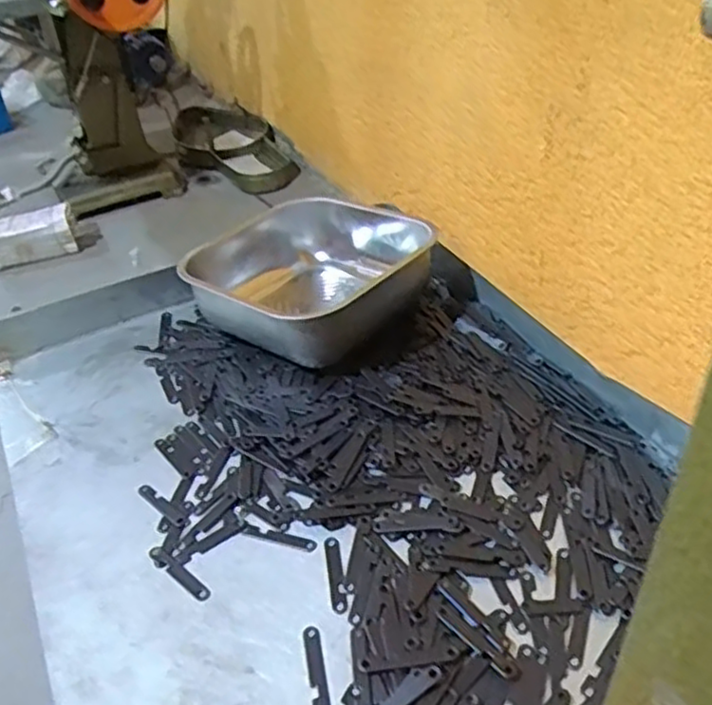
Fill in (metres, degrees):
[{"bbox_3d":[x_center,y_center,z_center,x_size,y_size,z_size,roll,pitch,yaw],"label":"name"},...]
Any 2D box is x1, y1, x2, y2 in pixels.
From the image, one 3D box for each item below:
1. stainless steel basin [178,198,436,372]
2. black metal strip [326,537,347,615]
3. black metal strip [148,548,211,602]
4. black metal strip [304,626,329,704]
[{"bbox_3d":[-0.053,-0.062,0.619,0.177,0.064,0.169,18,44,27],"label":"stainless steel basin"},{"bbox_3d":[-0.012,0.132,0.423,0.009,0.004,0.051,-8,38,-3],"label":"black metal strip"},{"bbox_3d":[-0.106,0.133,0.429,0.052,0.005,0.009,26,47,33],"label":"black metal strip"},{"bbox_3d":[-0.020,0.168,0.373,0.009,0.004,0.052,-9,38,-5],"label":"black metal strip"}]

